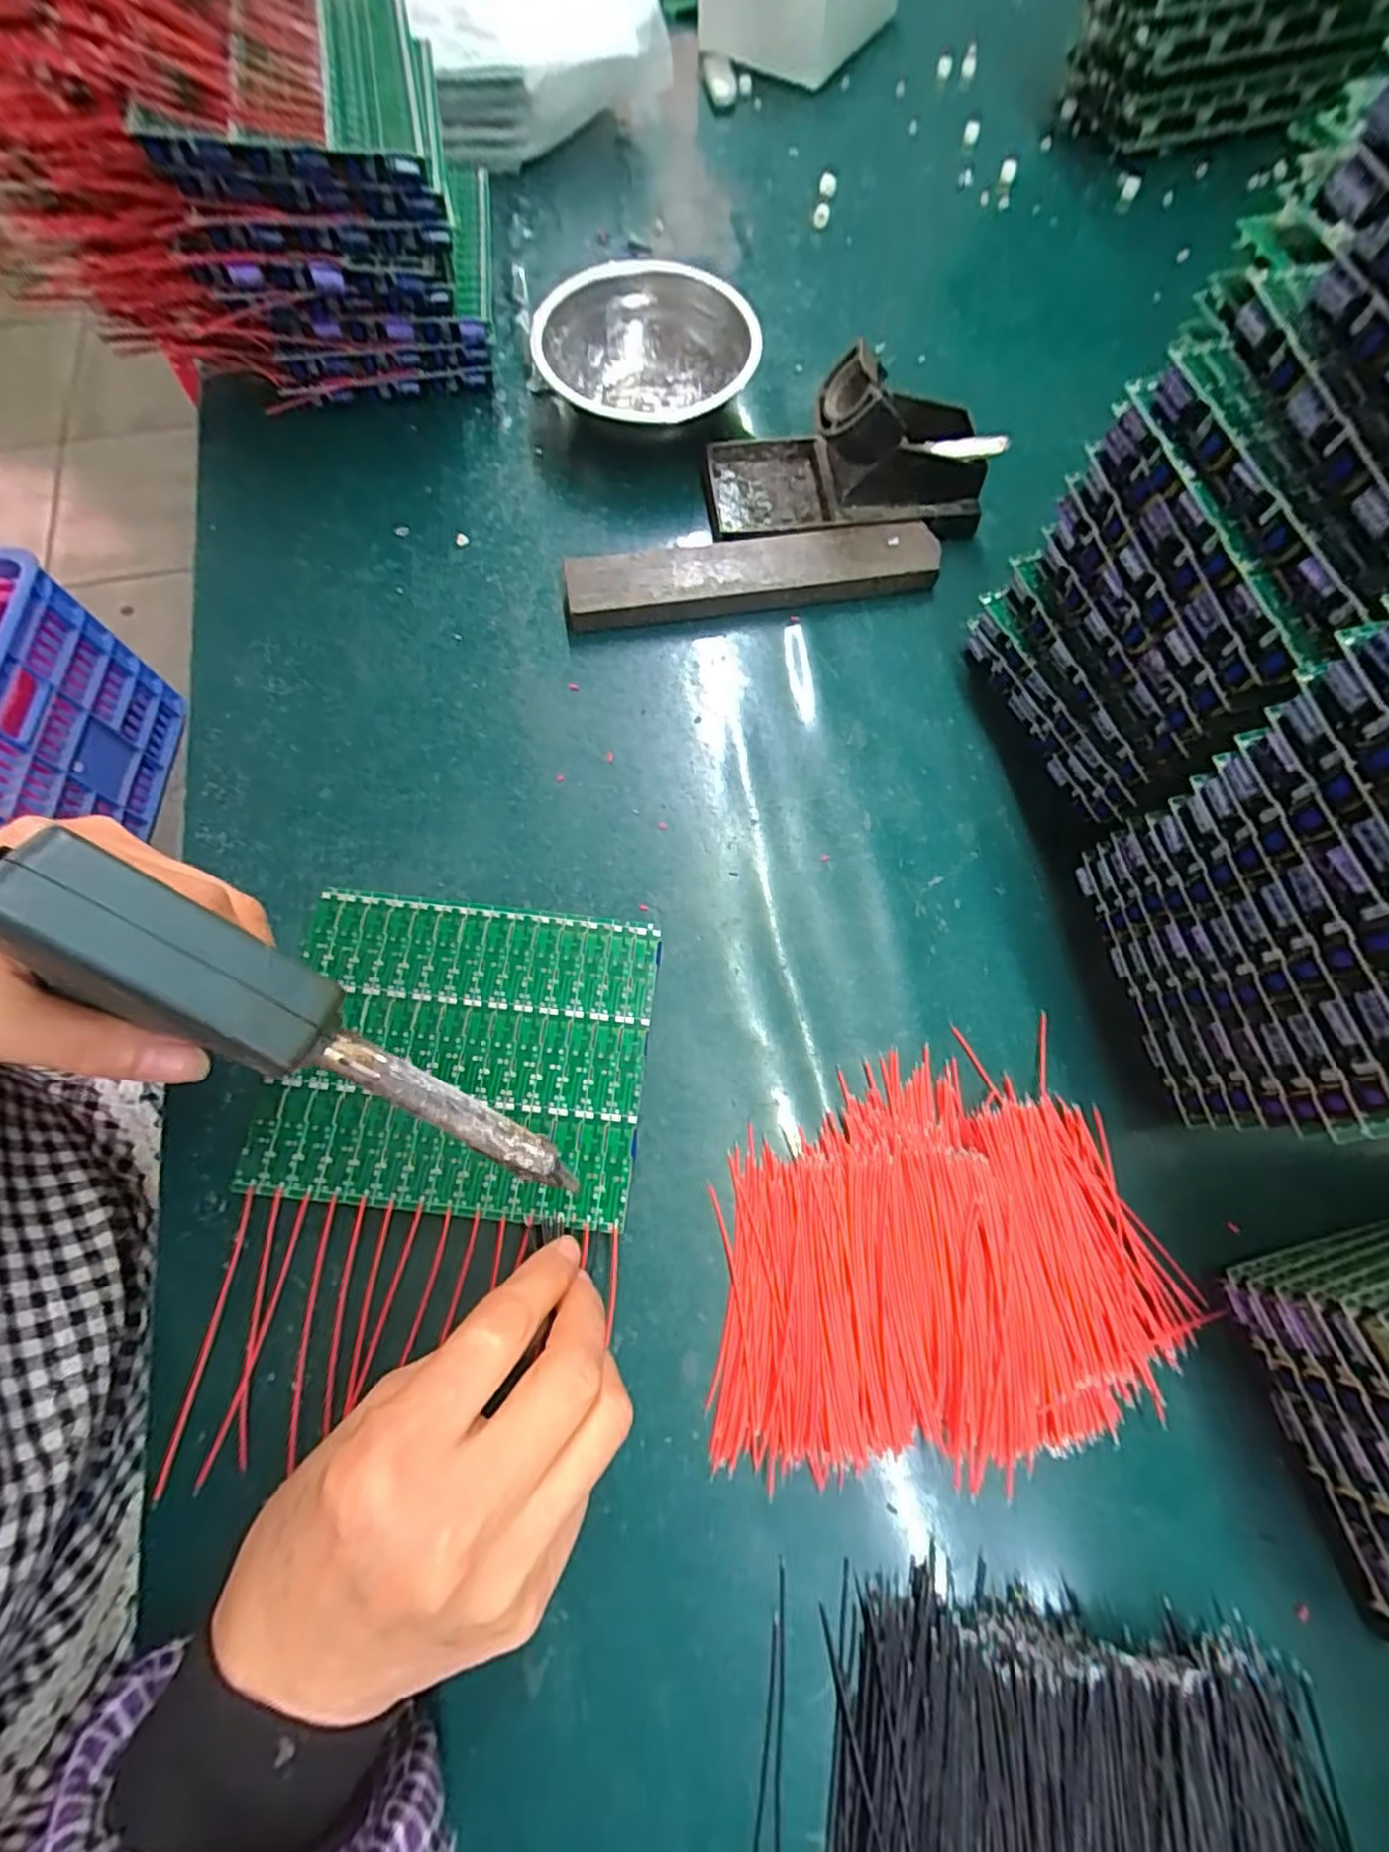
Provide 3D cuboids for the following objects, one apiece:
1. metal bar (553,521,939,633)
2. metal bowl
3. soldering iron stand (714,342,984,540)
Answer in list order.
[{"bbox_3d":[0.031,-0.191,0.363,0.199,0.023,0.035,-9,72,-4],"label":"metal bar"},{"bbox_3d":[-0.030,-0.340,0.399,0.123,0.047,0.121,0,72,0],"label":"metal bowl"},{"bbox_3d":[0.082,-0.260,0.366,0.150,0.068,0.075,-6,72,-3],"label":"soldering iron stand"}]

